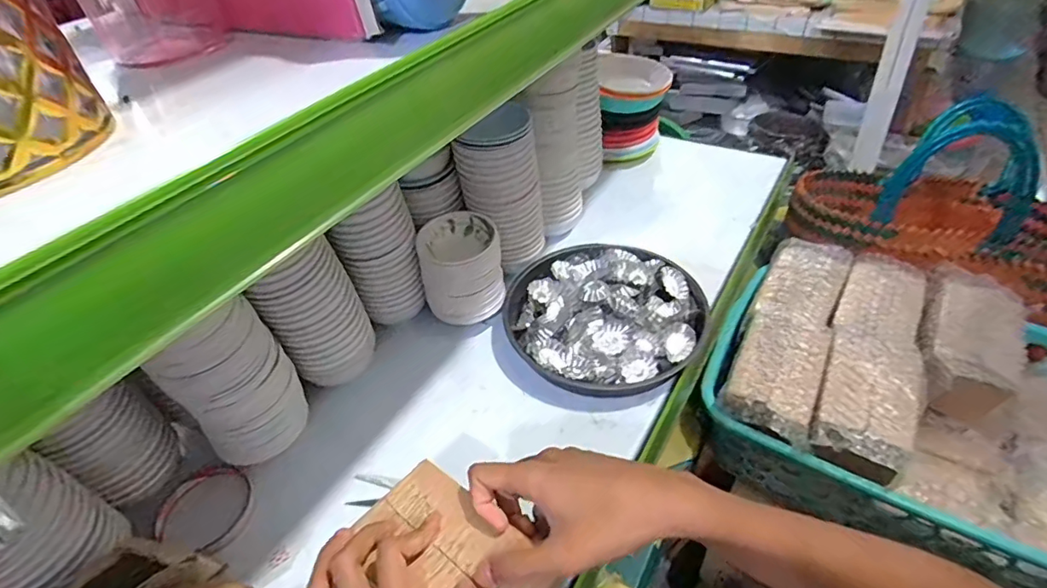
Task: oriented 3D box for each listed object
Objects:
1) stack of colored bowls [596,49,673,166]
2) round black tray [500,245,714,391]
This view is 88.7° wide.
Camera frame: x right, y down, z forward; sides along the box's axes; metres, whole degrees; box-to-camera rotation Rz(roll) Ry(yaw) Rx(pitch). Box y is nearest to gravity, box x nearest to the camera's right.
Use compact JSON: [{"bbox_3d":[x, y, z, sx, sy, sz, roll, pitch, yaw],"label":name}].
[{"bbox_3d":[0.169,-0.282,0.846,0.097,0.139,0.115,3,43,9],"label":"stack of colored bowls"},{"bbox_3d":[0.088,0.019,0.592,0.211,0.060,0.197,-3,42,3],"label":"round black tray"}]

